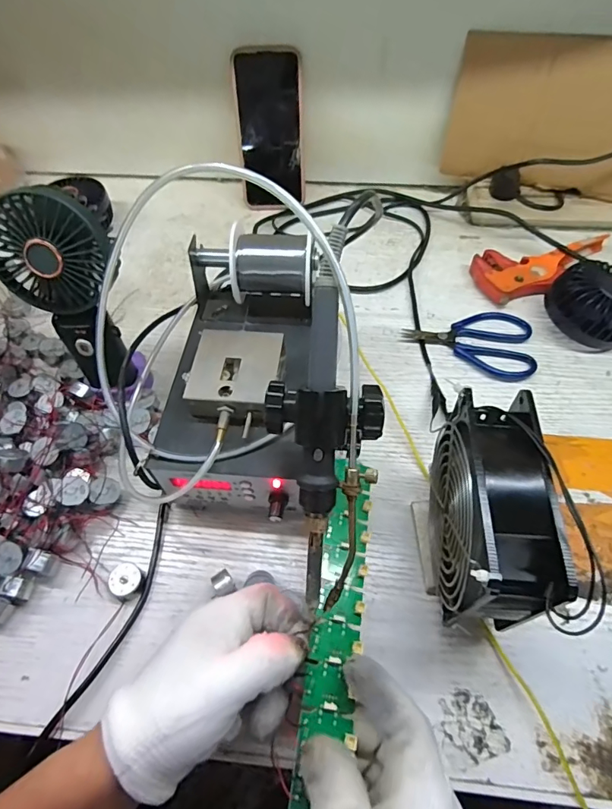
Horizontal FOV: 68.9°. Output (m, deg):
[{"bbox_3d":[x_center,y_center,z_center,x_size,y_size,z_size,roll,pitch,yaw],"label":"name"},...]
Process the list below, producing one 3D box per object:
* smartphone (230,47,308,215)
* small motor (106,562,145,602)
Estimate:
[{"bbox_3d":[-0.043,-0.334,0.554,0.078,0.171,0.013,1,37,4],"label":"smartphone"},{"bbox_3d":[-0.131,0.130,0.326,0.022,0.014,0.024,23,61,17],"label":"small motor"}]

